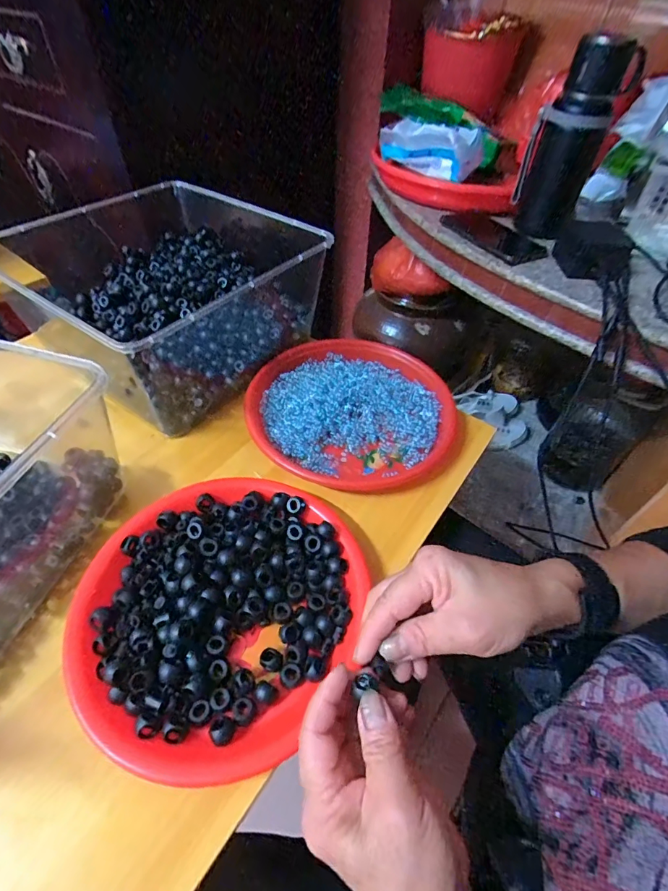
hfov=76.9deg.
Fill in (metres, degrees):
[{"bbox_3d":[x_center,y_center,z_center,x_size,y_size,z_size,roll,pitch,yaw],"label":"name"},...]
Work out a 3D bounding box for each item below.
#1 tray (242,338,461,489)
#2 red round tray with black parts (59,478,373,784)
[{"bbox_3d":[0.020,-0.046,0.498,0.239,0.026,0.221,-13,51,-14],"label":"tray"},{"bbox_3d":[-0.093,0.120,0.342,0.210,0.038,0.227,2,49,-2],"label":"red round tray with black parts"}]

